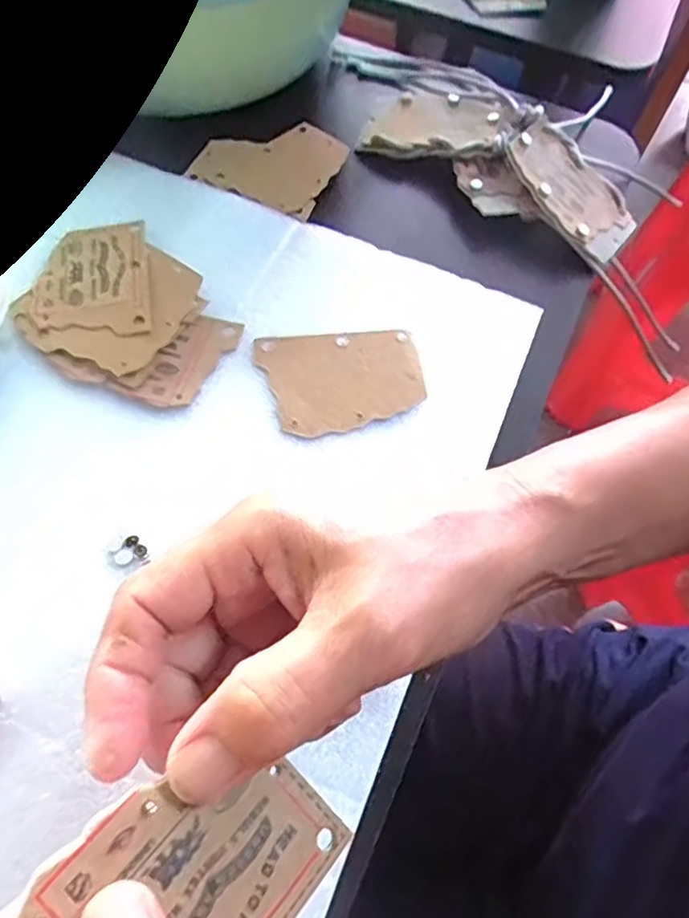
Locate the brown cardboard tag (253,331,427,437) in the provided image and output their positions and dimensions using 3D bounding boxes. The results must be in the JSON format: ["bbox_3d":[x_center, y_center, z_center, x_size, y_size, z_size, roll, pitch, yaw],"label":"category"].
[{"bbox_3d":[-0.001,-0.039,0.304,0.075,0.004,0.054,-6,62,-7],"label":"brown cardboard tag"}]

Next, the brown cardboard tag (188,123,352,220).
[{"bbox_3d":[-0.045,-0.181,0.386,0.080,0.005,0.079,22,62,8],"label":"brown cardboard tag"}]

